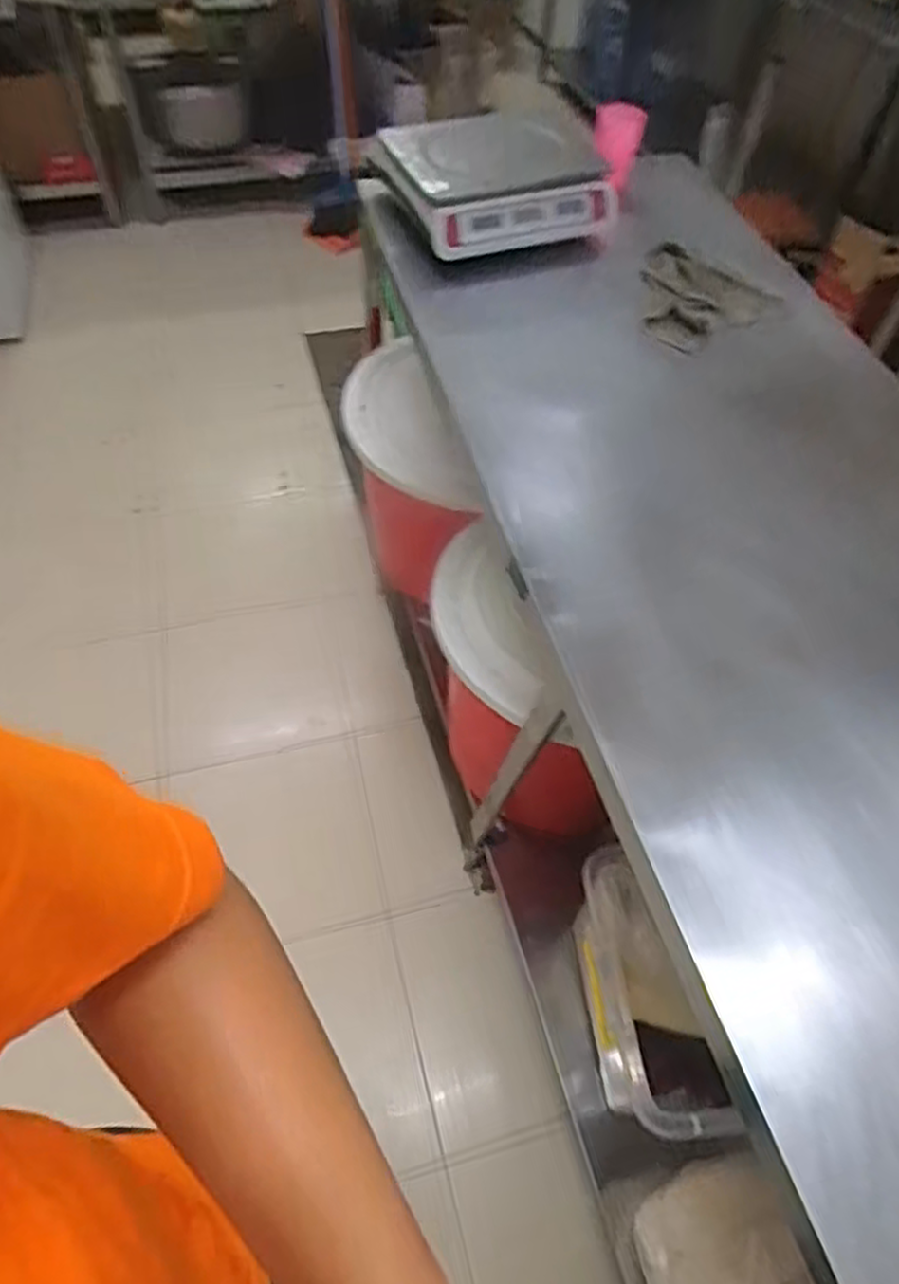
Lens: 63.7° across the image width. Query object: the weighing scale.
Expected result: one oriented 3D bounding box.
[{"bbox_3d":[0.049,-0.801,1.242,0.327,0.112,0.374,-21,57,-17],"label":"weighing scale"}]

